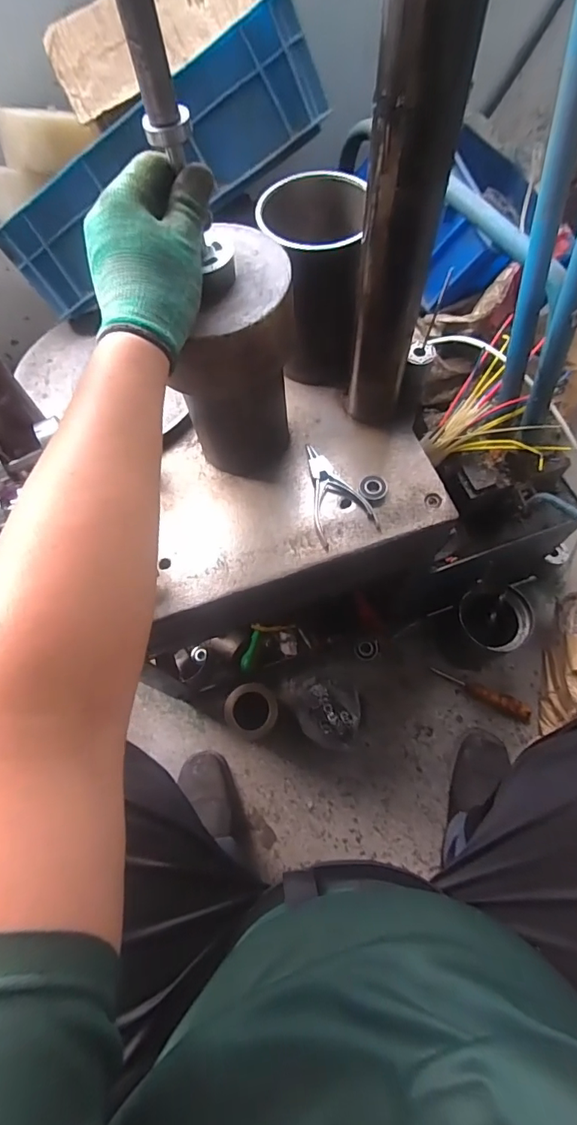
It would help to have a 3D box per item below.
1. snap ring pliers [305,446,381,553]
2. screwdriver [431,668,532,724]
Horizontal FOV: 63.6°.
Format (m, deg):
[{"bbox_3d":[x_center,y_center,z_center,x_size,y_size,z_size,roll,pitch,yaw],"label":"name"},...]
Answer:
[{"bbox_3d":[0.047,-0.083,0.558,0.068,0.016,0.133,-25,68,-7],"label":"snap ring pliers"},{"bbox_3d":[0.363,0.247,0.875,0.181,0.031,0.031,23,70,12],"label":"screwdriver"}]

